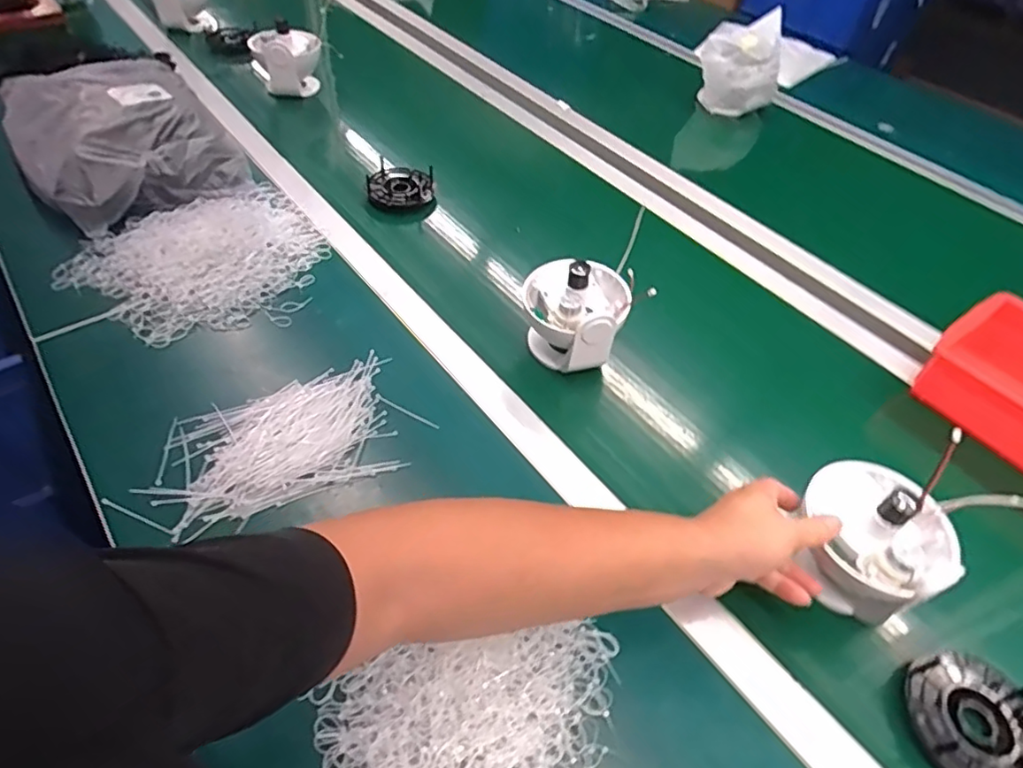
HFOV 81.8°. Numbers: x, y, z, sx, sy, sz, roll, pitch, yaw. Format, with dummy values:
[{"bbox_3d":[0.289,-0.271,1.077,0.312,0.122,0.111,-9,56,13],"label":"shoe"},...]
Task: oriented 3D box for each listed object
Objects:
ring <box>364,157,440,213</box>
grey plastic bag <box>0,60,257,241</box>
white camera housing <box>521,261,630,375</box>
[{"bbox_3d":[-0.167,-0.299,0.900,0.100,0.034,0.091,3,50,-3],"label":"ring"},{"bbox_3d":[-0.565,-0.359,0.850,0.256,0.098,0.341,-31,59,-28],"label":"grey plastic bag"},{"bbox_3d":[0.070,-0.085,0.675,0.115,0.106,0.117,12,50,4],"label":"white camera housing"}]

